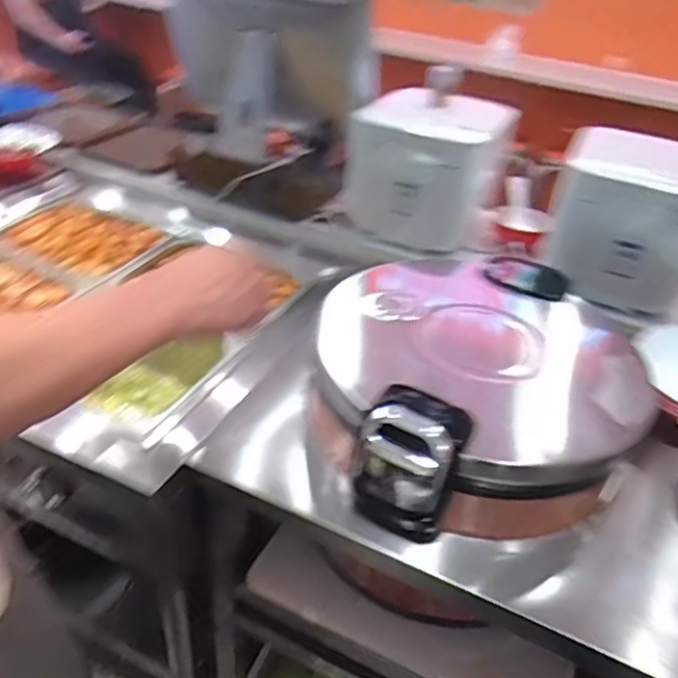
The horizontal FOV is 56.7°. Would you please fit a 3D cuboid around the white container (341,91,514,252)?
[{"bbox_3d":[0.183,-0.361,1.336,0.327,0.254,0.215,10,37,5],"label":"white container"}]

